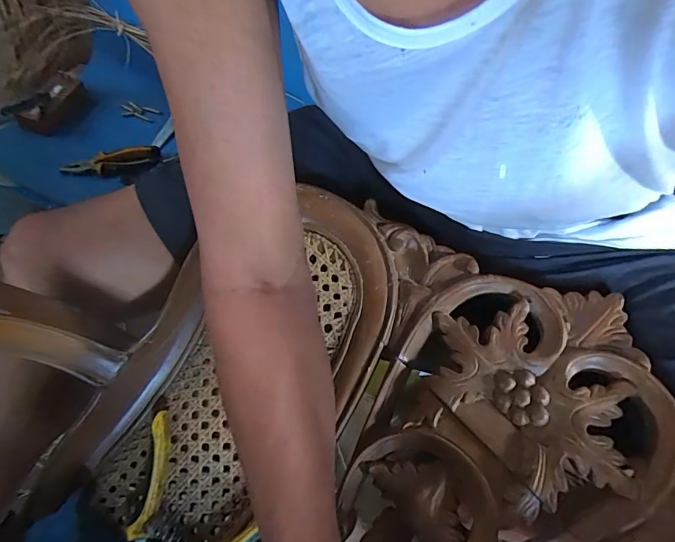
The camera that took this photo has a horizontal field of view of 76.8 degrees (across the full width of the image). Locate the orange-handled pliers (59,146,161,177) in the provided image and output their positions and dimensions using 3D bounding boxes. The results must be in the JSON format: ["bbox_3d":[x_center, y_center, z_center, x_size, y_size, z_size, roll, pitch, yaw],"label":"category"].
[{"bbox_3d":[-0.398,-0.193,0.760,0.159,0.017,0.069,-25,61,-34],"label":"orange-handled pliers"}]

